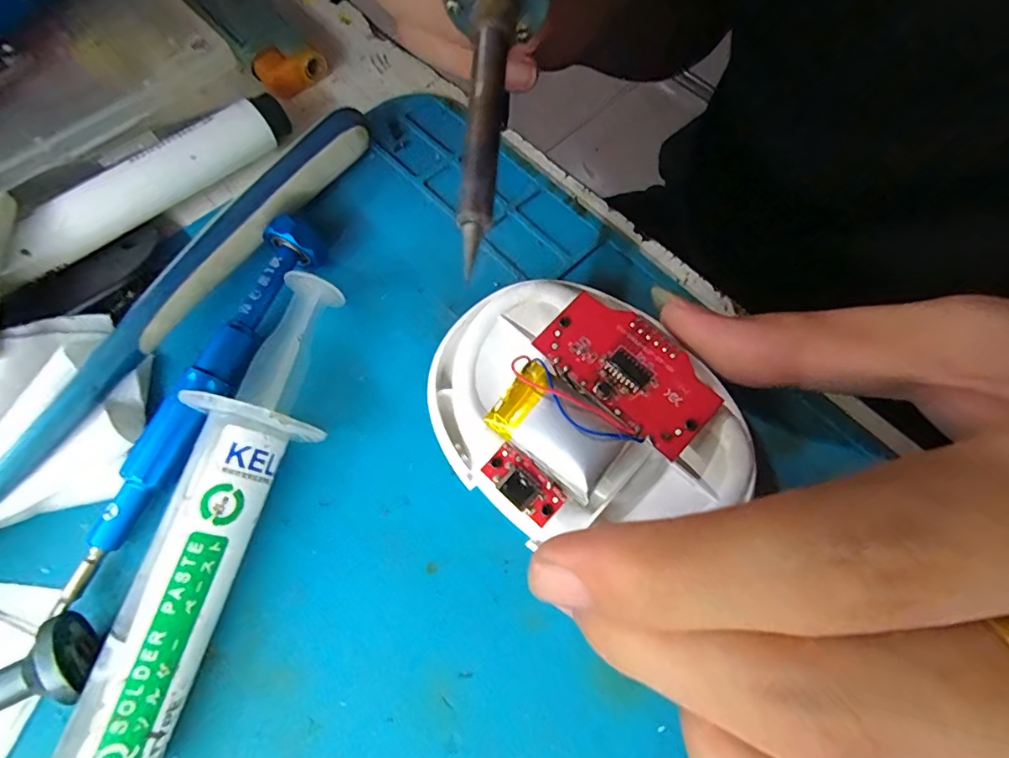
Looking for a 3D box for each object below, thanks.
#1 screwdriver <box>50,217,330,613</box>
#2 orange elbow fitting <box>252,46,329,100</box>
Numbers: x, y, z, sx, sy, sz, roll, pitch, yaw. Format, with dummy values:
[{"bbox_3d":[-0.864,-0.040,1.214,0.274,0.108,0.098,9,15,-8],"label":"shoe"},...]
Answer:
[{"bbox_3d":[-0.078,0.004,0.126,0.013,0.011,0.104,24,70,9],"label":"screwdriver"},{"bbox_3d":[-0.076,-0.110,0.175,0.023,0.010,0.013,-42,74,-15],"label":"orange elbow fitting"}]

